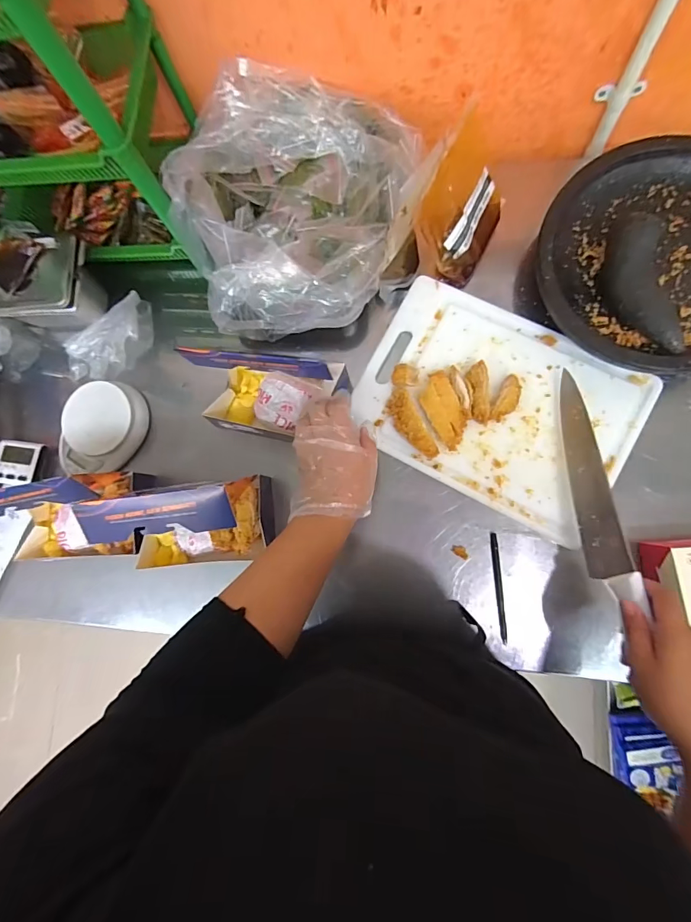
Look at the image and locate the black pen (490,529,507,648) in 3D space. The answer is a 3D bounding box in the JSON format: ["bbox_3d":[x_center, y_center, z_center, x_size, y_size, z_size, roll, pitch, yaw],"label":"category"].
[{"bbox_3d":[0.195,0.160,0.523,0.009,0.010,0.133,-4,83,7],"label":"black pen"}]

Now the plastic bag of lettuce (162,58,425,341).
[{"bbox_3d":[-0.057,-0.308,0.523,0.285,0.154,0.277,-13,82,6],"label":"plastic bag of lettuce"}]

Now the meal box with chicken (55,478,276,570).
[{"bbox_3d":[-0.197,0.084,0.506,0.176,0.145,0.096,-11,82,6],"label":"meal box with chicken"}]

